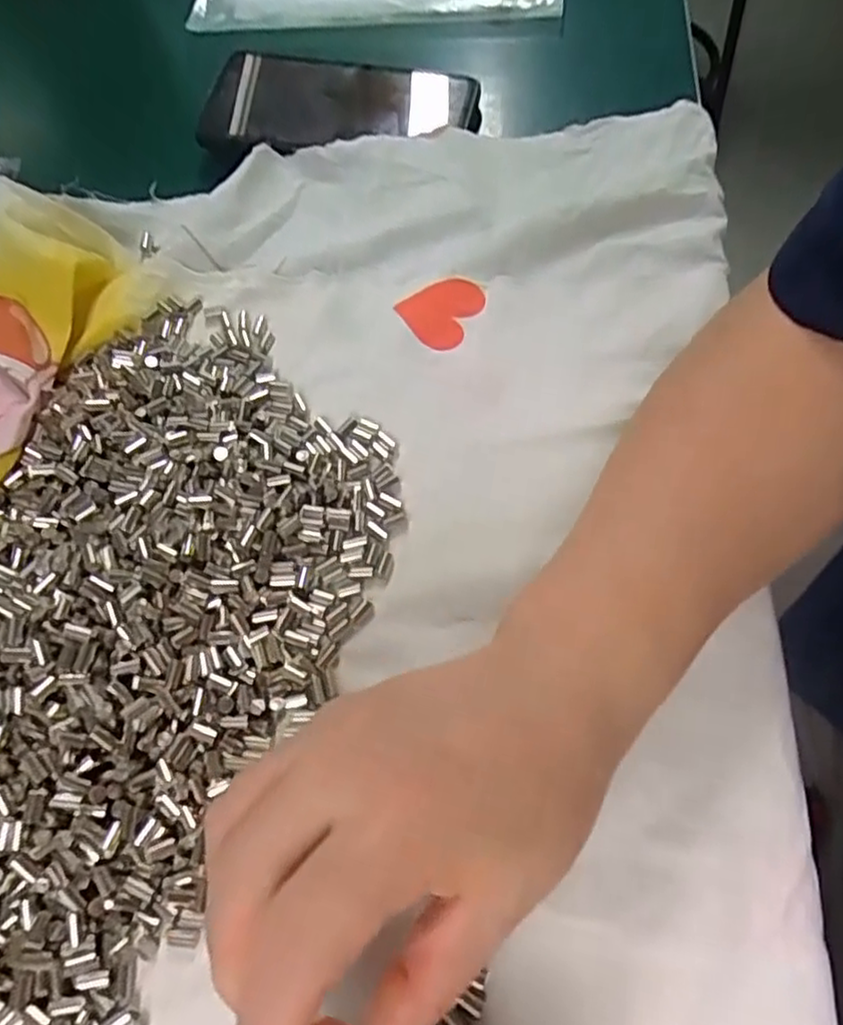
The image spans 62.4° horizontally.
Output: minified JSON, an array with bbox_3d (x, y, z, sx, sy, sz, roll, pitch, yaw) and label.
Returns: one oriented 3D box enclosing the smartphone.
[{"bbox_3d":[-0.050,-0.248,0.419,0.163,0.013,0.075,7,65,8],"label":"smartphone"}]

